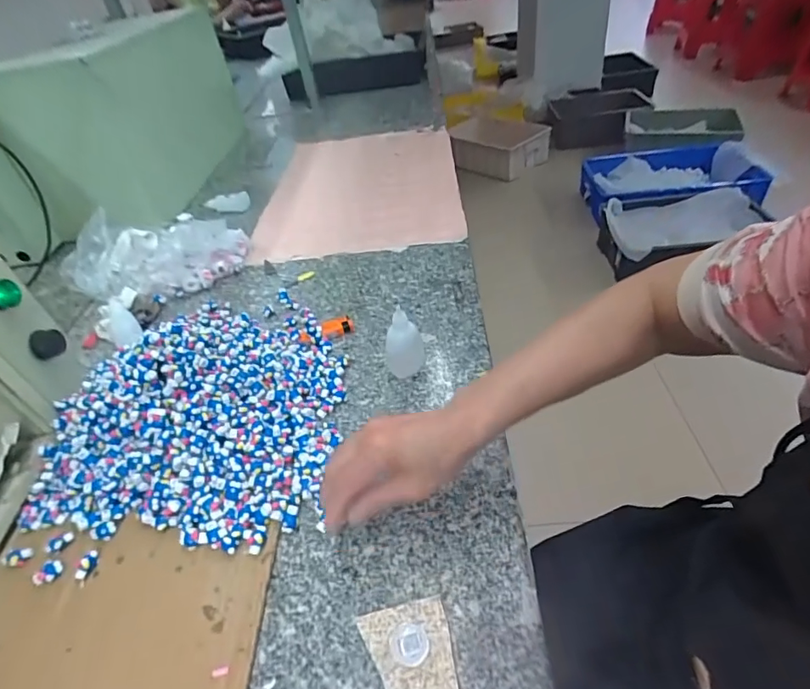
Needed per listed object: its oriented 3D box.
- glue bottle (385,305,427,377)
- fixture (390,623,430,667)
[{"bbox_3d":[0.000,-0.007,0.532,0.041,0.078,0.046,-4,42,3],"label":"glue bottle"},{"bbox_3d":[0.003,0.210,0.337,0.027,0.004,0.026,-4,42,3],"label":"fixture"}]

